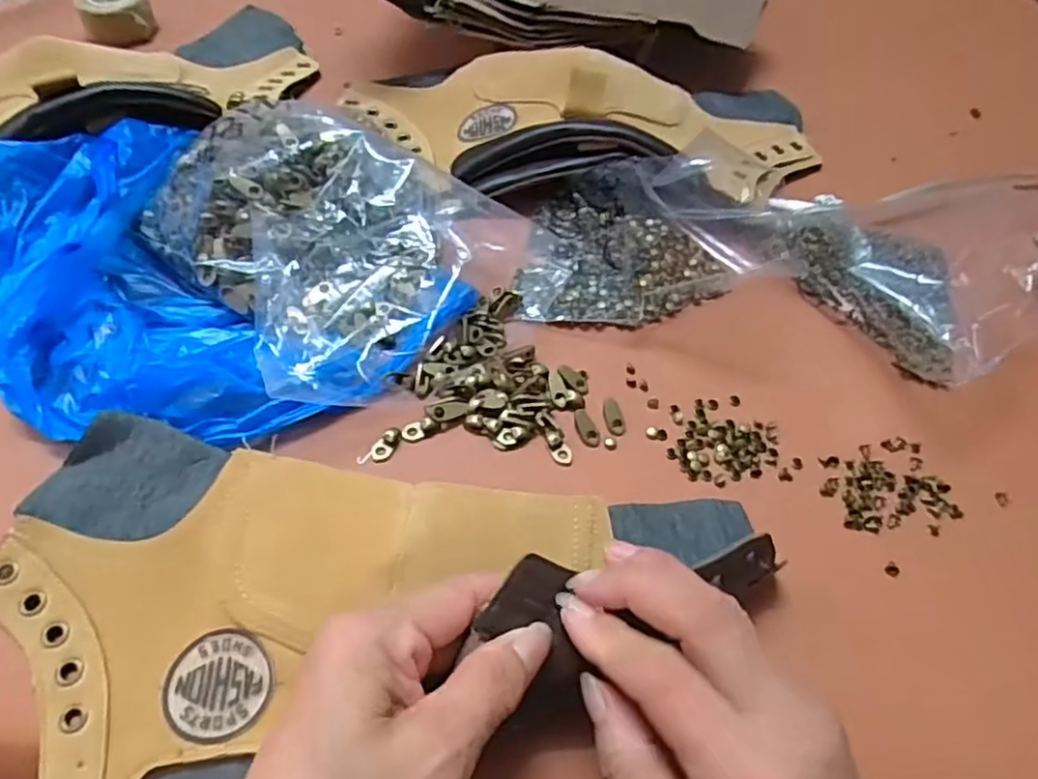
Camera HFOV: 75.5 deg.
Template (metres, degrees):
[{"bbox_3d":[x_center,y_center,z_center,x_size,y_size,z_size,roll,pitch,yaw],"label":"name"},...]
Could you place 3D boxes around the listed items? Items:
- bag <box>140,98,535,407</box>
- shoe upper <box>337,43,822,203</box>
[{"bbox_3d":[-0.101,-0.081,0.355,0.183,0.046,0.164,33,60,17],"label":"bag"},{"bbox_3d":[0.042,-0.179,0.426,0.309,0.035,0.137,4,56,-1],"label":"shoe upper"}]

